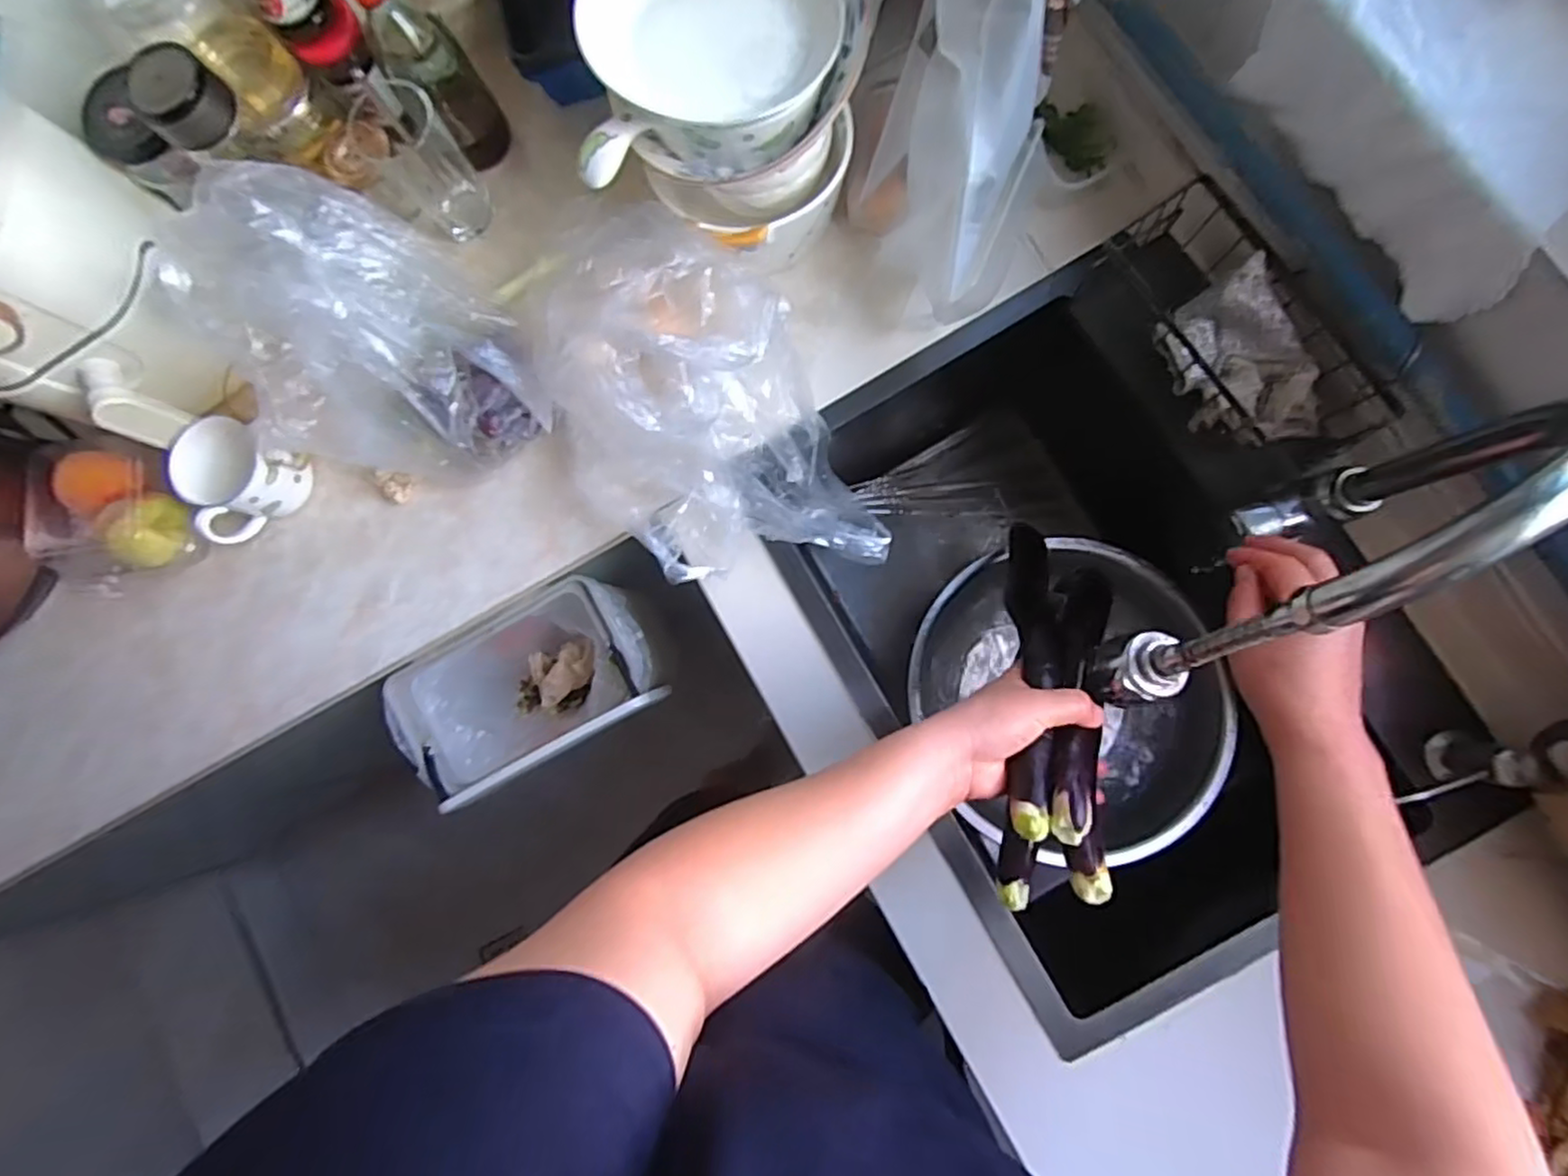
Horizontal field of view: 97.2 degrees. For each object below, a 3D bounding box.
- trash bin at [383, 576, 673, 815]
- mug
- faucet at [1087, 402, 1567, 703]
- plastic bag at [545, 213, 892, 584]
[{"bbox_3d":[-0.281,0.119,0.797,0.274,0.133,0.168,-27,82,2],"label":"trash bin"},{"bbox_3d":[-0.513,-0.097,0.655,0.081,0.081,0.107,31,87,8],"label":"mug"},{"bbox_3d":[0.303,-0.013,0.403,0.235,0.246,0.039,-38,81,1],"label":"faucet"},{"bbox_3d":[-0.048,-0.112,0.555,0.294,0.171,0.213,42,89,8],"label":"plastic bag"}]

